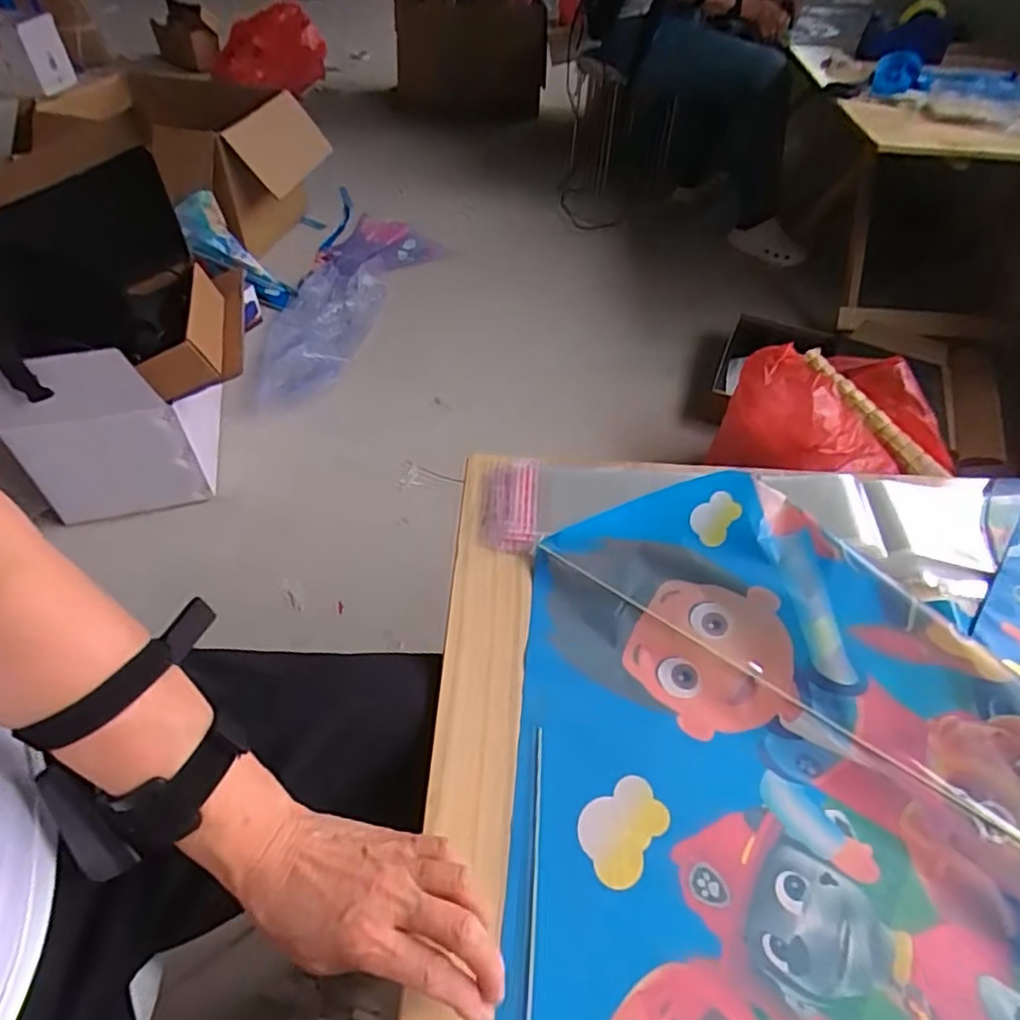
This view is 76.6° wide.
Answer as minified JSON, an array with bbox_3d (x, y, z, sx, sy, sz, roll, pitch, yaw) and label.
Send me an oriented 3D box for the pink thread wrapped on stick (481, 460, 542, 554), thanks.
[{"bbox_3d":[0.001,-0.002,0.602,0.051,0.022,0.107,4,49,-1],"label":"pink thread wrapped on stick"}]

